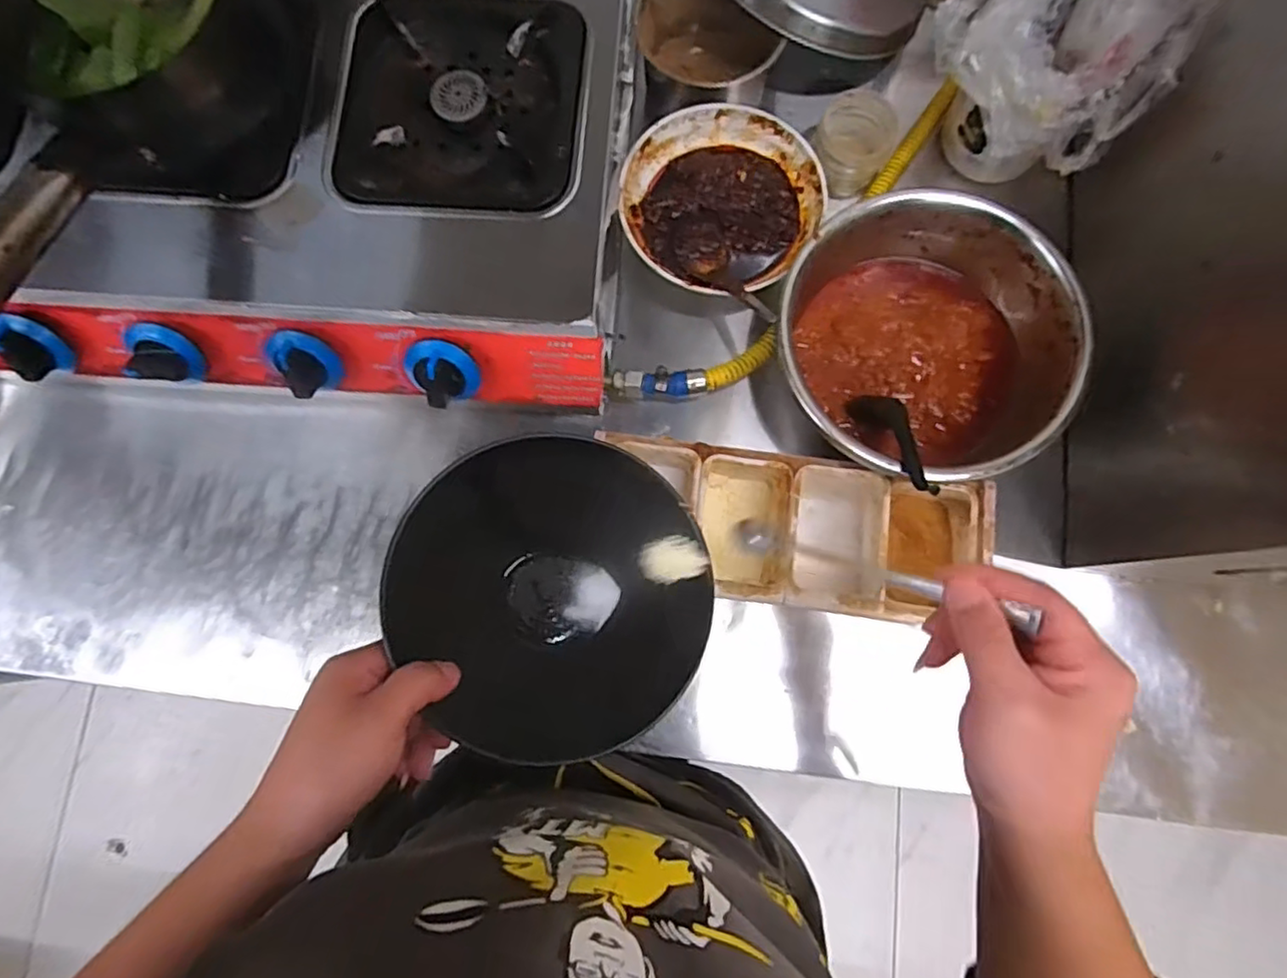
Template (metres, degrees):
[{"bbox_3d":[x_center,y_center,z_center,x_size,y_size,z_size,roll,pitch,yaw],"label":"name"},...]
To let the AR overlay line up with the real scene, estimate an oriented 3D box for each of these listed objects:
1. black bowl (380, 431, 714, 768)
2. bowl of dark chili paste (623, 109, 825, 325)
[{"bbox_3d":[-0.058,0.071,0.419,0.178,0.088,0.174,-7,80,0],"label":"black bowl"},{"bbox_3d":[0.066,-0.240,0.586,0.162,0.098,0.168,0,80,1],"label":"bowl of dark chili paste"}]

